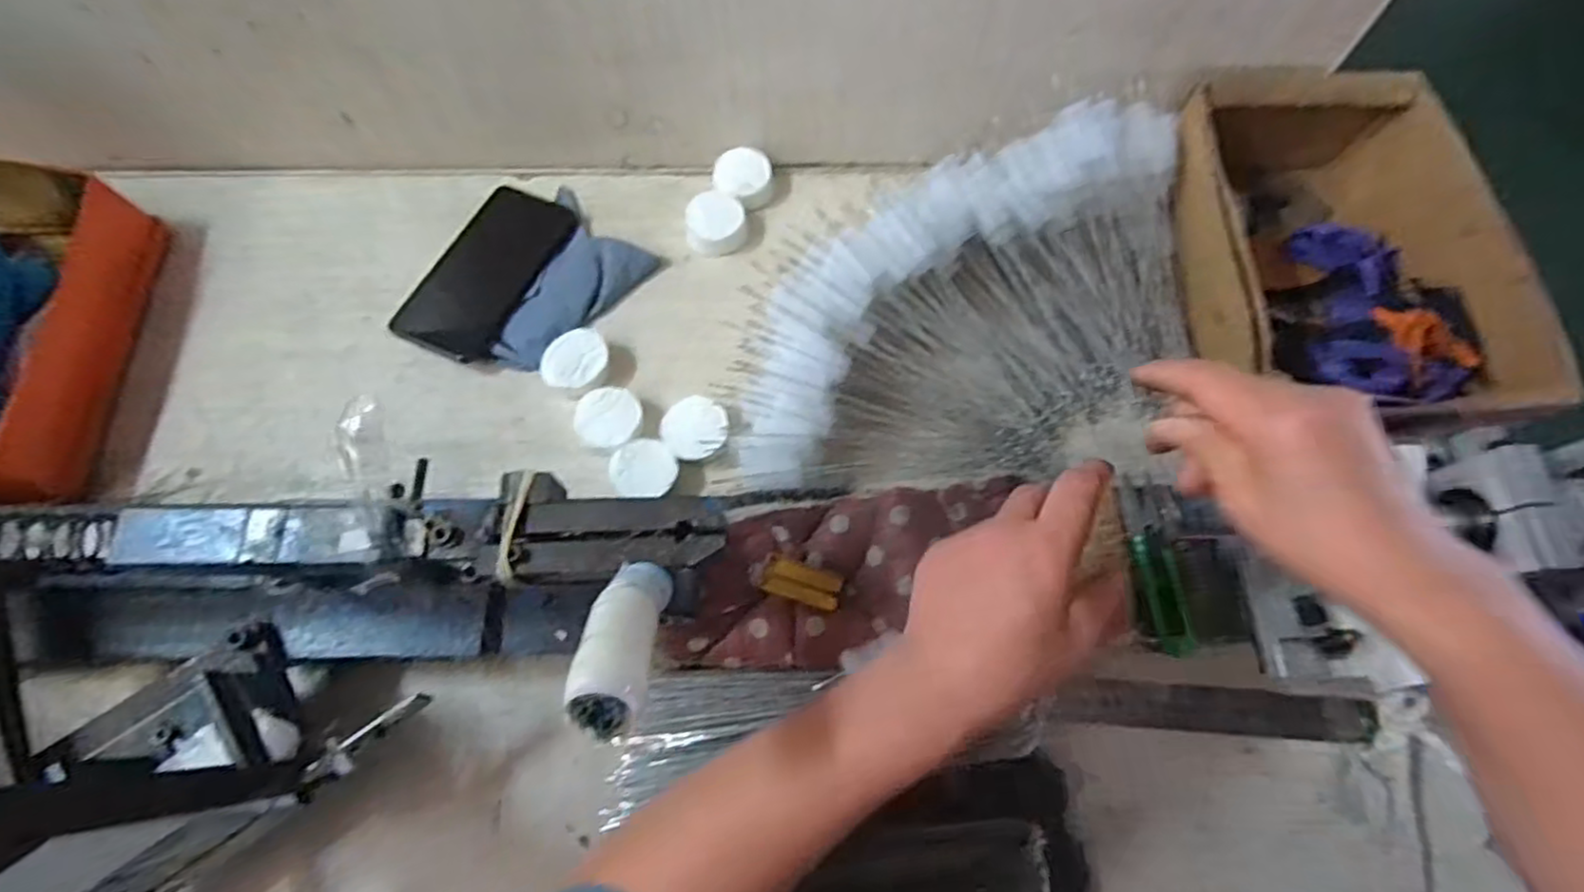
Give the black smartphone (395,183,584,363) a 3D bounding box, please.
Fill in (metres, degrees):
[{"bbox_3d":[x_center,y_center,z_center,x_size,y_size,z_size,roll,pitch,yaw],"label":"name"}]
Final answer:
[{"bbox_3d":[-0.243,-0.141,0.551,0.078,0.012,0.157,21,70,6],"label":"black smartphone"}]

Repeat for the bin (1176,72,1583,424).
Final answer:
[{"bbox_3d":[0.397,-0.146,0.524,0.193,0.101,0.283,-3,69,-3],"label":"bin"}]

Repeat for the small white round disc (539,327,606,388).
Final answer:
[{"bbox_3d":[-0.162,-0.065,0.520,0.046,0.015,0.048,1,69,-1],"label":"small white round disc"}]

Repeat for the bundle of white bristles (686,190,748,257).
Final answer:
[{"bbox_3d":[-0.063,-0.183,0.571,0.048,0.021,0.048,-11,70,-6],"label":"bundle of white bristles"}]

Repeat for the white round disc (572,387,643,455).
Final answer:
[{"bbox_3d":[-0.133,-0.017,0.505,0.048,0.020,0.050,1,69,-1],"label":"white round disc"}]

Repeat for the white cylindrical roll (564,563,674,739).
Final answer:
[{"bbox_3d":[-0.060,0.067,0.257,0.025,0.098,0.023,0,108,0],"label":"white cylindrical roll"}]

